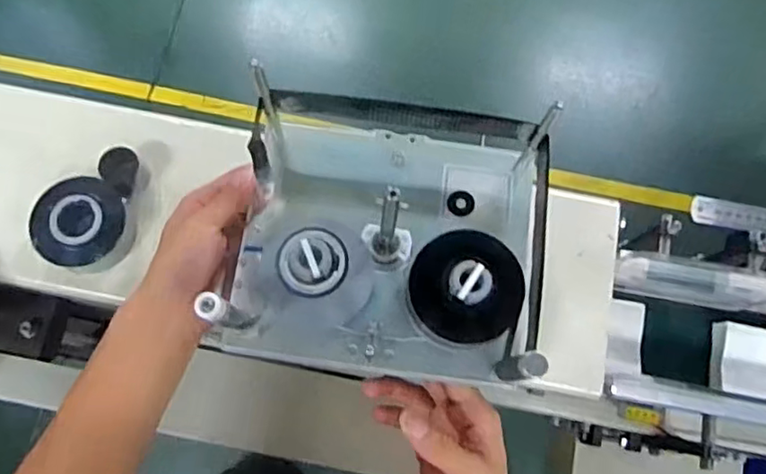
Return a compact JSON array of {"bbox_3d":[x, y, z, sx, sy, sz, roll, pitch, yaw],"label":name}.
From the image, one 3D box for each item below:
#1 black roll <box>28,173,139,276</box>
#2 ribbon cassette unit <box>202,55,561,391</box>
[{"bbox_3d":[-0.244,-0.010,0.497,0.071,0.033,0.070,0,76,0],"label":"black roll"},{"bbox_3d":[0.002,-0.006,0.418,0.200,0.089,0.185,8,76,2],"label":"ribbon cassette unit"}]

